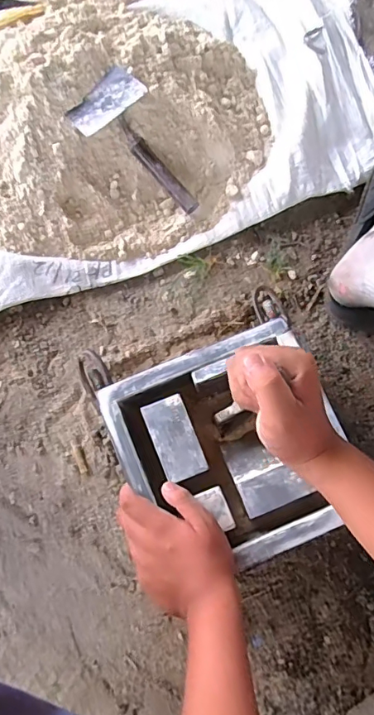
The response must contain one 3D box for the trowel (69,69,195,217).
[{"bbox_3d":[-0.069,-0.297,0.704,0.105,0.033,0.221,-36,99,-7],"label":"trowel"}]

